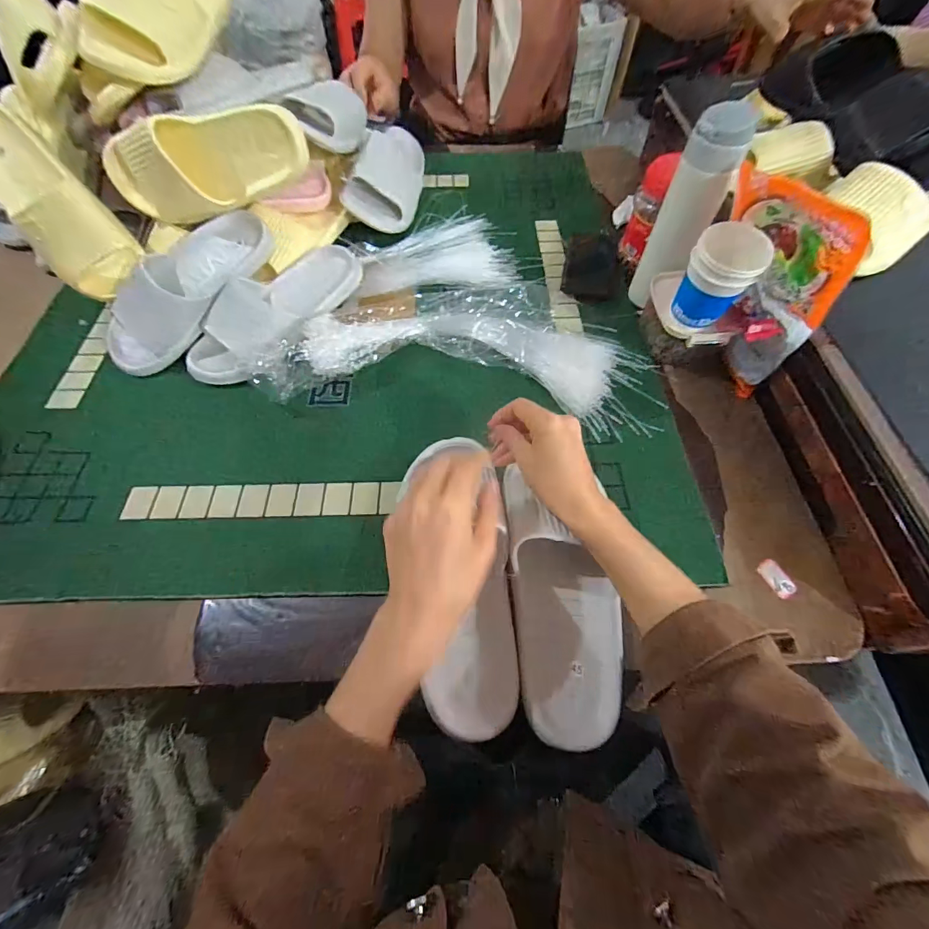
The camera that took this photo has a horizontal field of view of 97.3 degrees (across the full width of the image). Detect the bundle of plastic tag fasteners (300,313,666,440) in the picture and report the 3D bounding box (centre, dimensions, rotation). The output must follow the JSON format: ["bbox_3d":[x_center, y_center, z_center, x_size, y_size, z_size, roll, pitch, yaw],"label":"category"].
[{"bbox_3d":[0.023,-0.144,0.517,0.432,0.056,0.158,10,61,6],"label":"bundle of plastic tag fasteners"}]

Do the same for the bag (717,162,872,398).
[{"bbox_3d":[0.334,-0.208,0.468,0.049,0.206,0.170,-9,61,-4],"label":"bag"}]

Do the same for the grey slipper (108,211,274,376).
[{"bbox_3d":[-0.365,-0.236,0.533,0.108,0.067,0.258,36,78,-7],"label":"grey slipper"}]

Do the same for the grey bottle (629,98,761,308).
[{"bbox_3d":[0.274,-0.297,0.508,0.063,0.219,0.052,9,61,6],"label":"grey bottle"}]

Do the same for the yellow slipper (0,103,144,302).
[{"bbox_3d":[-0.524,-0.337,0.505,0.093,0.099,0.221,-42,94,-20],"label":"yellow slipper"}]

